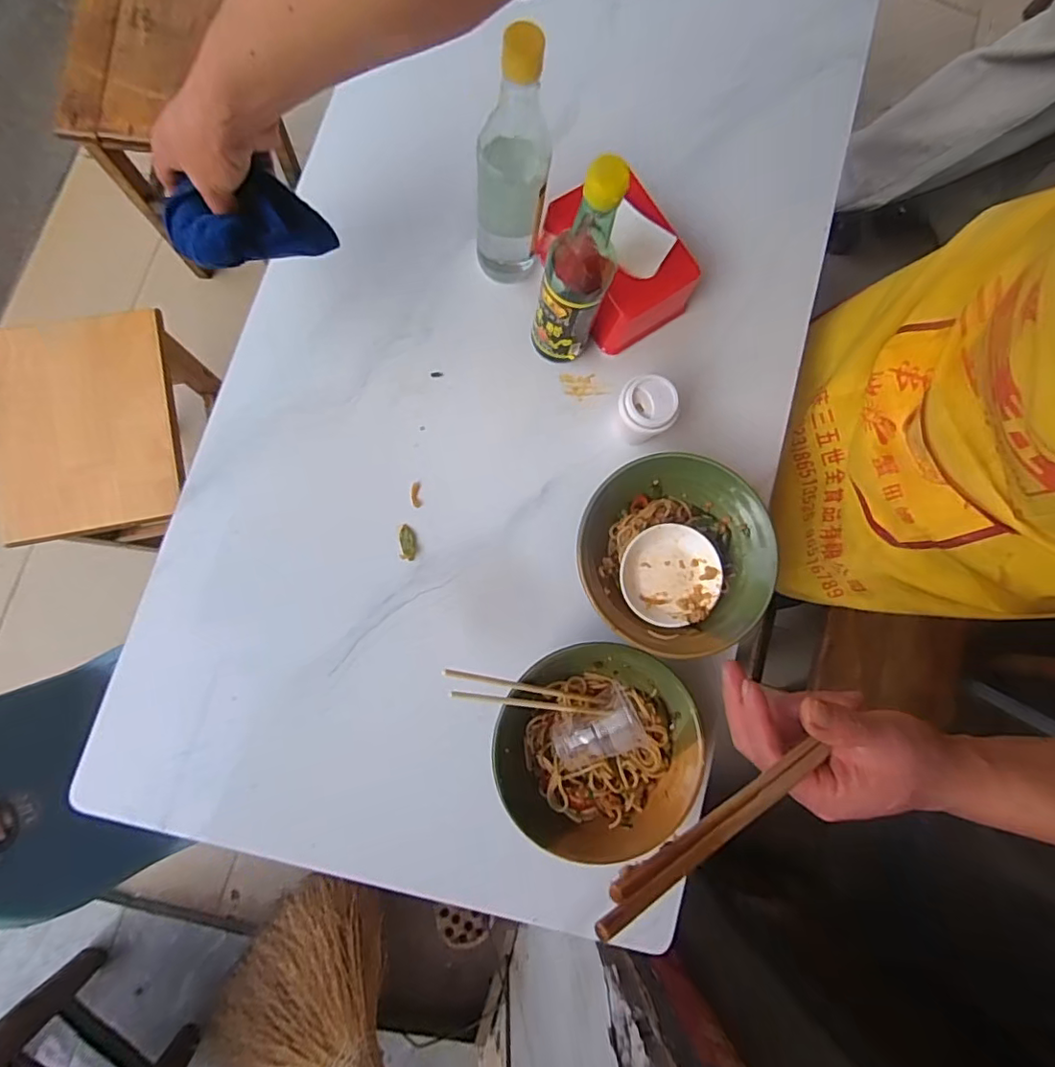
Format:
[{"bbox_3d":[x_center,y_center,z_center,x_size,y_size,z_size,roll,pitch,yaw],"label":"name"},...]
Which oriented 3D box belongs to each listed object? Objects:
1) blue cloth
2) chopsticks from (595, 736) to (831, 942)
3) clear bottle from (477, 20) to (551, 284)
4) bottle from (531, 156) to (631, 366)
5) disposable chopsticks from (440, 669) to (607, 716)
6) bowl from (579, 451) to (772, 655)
[{"bbox_3d":[-0.226,-0.259,0.457,0.124,0.053,0.046,-15,80,-20],"label":"blue cloth"},{"bbox_3d":[0.095,0.133,0.263,0.193,0.012,0.012,-3,76,-42],"label":"chopsticks"},{"bbox_3d":[-0.015,-0.321,0.497,0.063,0.259,0.054,0,84,-7],"label":"clear bottle"},{"bbox_3d":[0.039,-0.229,0.497,0.060,0.244,0.056,5,82,-6],"label":"bottle"},{"bbox_3d":[0.000,0.148,0.504,0.167,0.012,0.022,18,78,-26],"label":"disposable chopsticks"},{"bbox_3d":[0.139,0.020,0.534,0.174,0.061,0.185,1,83,-6],"label":"bowl"}]

